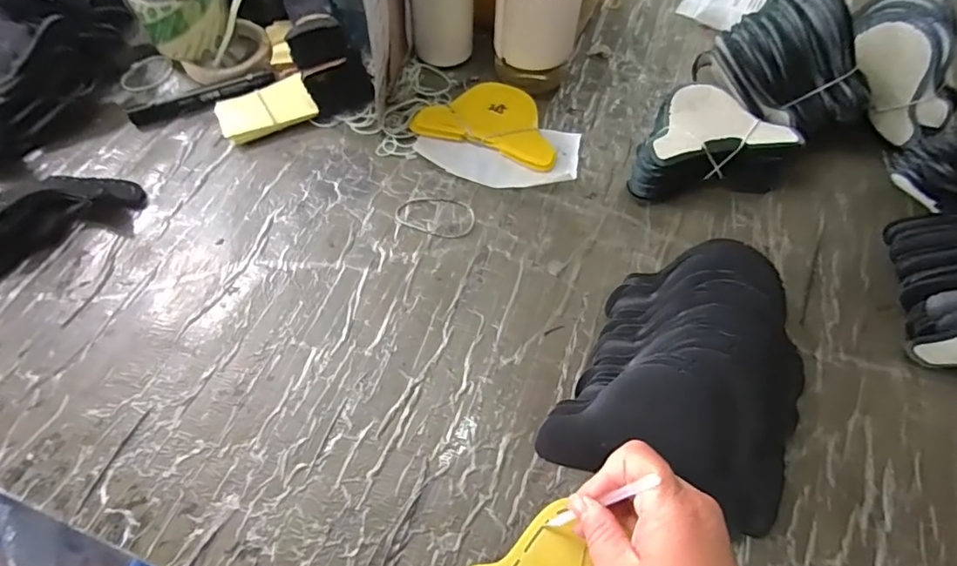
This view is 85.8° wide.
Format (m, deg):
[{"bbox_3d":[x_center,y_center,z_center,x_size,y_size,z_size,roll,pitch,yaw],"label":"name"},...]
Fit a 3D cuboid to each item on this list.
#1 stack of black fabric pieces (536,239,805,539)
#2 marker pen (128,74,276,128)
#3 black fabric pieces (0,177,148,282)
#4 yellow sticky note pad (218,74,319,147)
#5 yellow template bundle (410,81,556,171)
[{"bbox_3d":[0.160,0.058,0.373,0.153,0.053,0.203,25,63,13],"label":"stack of black fabric pieces"},{"bbox_3d":[-0.283,-0.192,0.532,0.141,0.014,0.016,-22,63,-12],"label":"marker pen"},{"bbox_3d":[-0.400,-0.033,0.428,0.218,0.033,0.070,-36,67,-18],"label":"black fabric pieces"},{"bbox_3d":[-0.215,-0.175,0.522,0.091,0.018,0.057,-25,64,-14],"label":"yellow sticky note pad"},{"bbox_3d":[0.015,-0.165,0.517,0.141,0.012,0.086,20,62,10],"label":"yellow template bundle"}]

